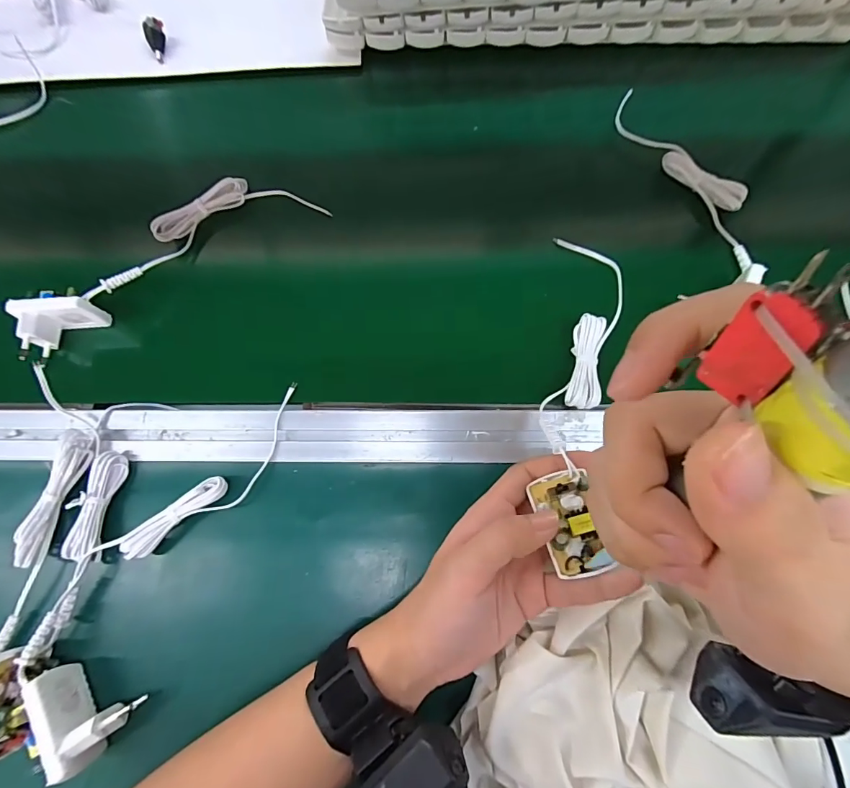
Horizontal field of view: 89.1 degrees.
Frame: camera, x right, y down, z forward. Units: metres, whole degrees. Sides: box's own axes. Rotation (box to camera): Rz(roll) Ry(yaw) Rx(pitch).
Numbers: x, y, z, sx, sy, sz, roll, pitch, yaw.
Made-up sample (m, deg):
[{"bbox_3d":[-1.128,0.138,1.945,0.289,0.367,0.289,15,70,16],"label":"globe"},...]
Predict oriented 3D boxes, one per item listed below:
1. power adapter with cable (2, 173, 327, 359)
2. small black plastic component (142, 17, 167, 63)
[{"bbox_3d":[-0.222,-0.125,0.372,0.264,0.037,0.058,-37,75,-11],"label":"power adapter with cable"},{"bbox_3d":[-0.281,-0.368,0.450,0.018,0.012,0.039,-2,108,0],"label":"small black plastic component"}]

